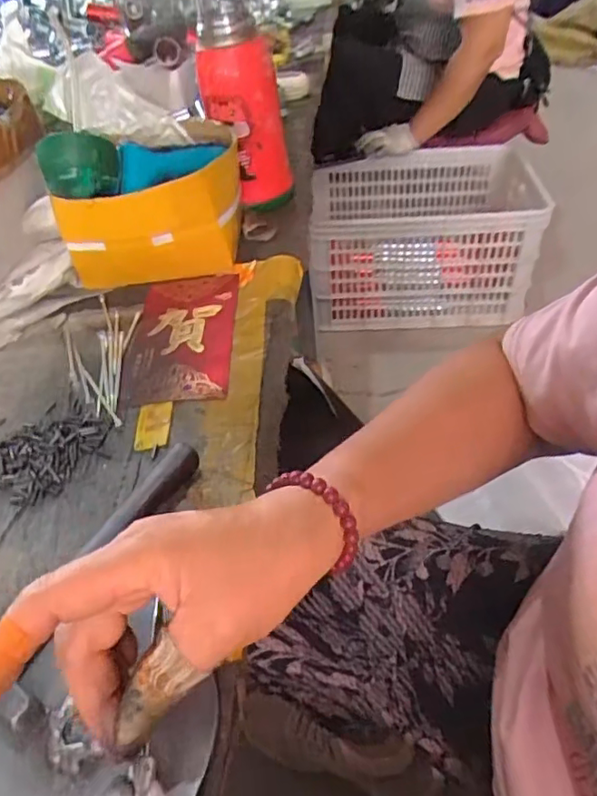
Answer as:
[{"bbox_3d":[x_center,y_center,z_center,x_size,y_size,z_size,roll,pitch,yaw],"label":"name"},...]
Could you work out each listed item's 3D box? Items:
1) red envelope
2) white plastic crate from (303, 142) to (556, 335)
[{"bbox_3d":[-0.101,-0.059,0.491,0.091,0.004,0.163,-3,45,2],"label":"red envelope"},{"bbox_3d":[0.286,-0.386,1.371,0.493,0.258,0.370,1,45,6],"label":"white plastic crate"}]

